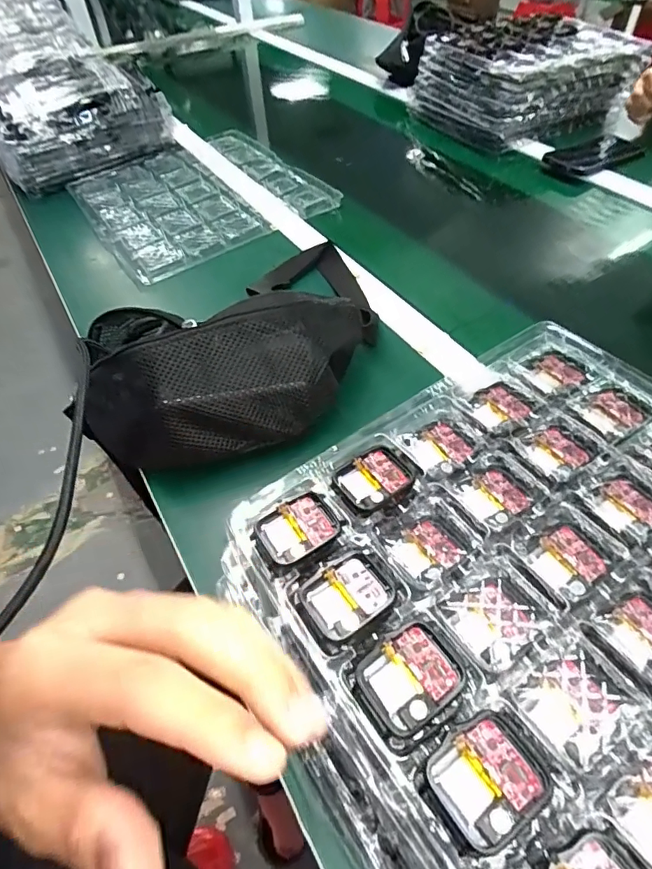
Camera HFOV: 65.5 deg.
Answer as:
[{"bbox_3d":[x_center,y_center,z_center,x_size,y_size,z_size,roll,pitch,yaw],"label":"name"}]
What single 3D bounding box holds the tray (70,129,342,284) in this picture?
[{"bbox_3d":[-0.199,-0.371,0.779,0.313,0.032,0.334,-29,54,-18],"label":"tray"}]

